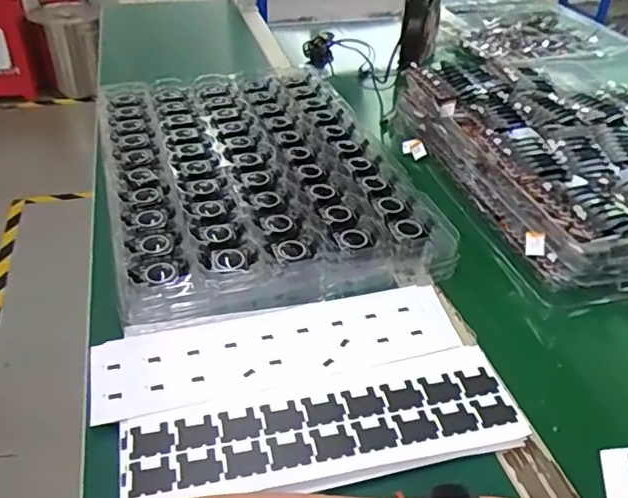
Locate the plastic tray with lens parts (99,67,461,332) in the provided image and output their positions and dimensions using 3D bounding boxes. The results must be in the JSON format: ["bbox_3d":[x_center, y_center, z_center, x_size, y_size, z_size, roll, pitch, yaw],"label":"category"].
[{"bbox_3d":[-0.081,-0.113,0.728,0.341,0.041,0.476,-10,39,-15],"label":"plastic tray with lens parts"}]

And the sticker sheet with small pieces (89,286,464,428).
[{"bbox_3d":[-0.027,0.086,0.514,0.315,0.004,0.085,-9,38,-15],"label":"sticker sheet with small pieces"}]

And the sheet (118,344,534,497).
[{"bbox_3d":[0.010,0.137,0.448,0.298,0.004,0.092,-8,38,-14],"label":"sheet"}]

